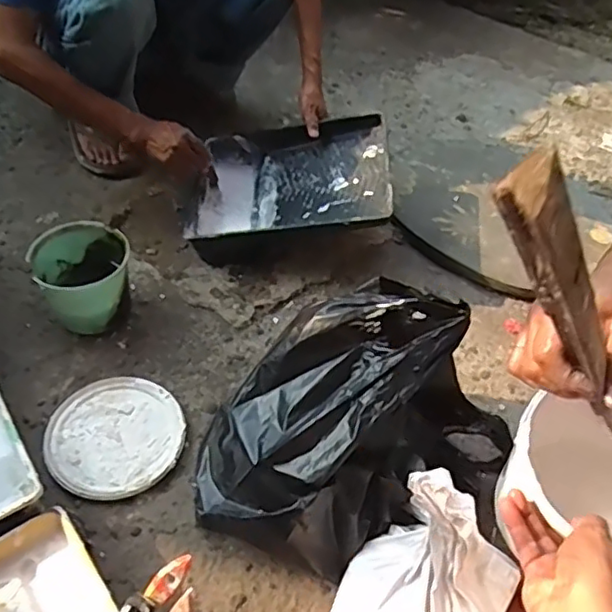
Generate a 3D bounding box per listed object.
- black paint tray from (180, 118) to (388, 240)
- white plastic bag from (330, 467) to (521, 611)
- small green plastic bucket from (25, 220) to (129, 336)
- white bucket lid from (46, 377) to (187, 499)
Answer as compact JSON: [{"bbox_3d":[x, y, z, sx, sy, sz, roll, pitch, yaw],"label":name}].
[{"bbox_3d":[-0.036,-0.224,1.096,0.370,0.064,0.300,-7,52,13],"label":"black paint tray"},{"bbox_3d":[0.124,0.306,0.644,0.163,0.185,0.186,29,52,21],"label":"white plastic bag"},{"bbox_3d":[-0.337,-0.039,0.942,0.125,0.138,0.124,3,47,-3],"label":"small green plastic bucket"},{"bbox_3d":[-0.263,0.177,0.840,0.175,0.020,0.177,3,47,-3],"label":"white bucket lid"}]

